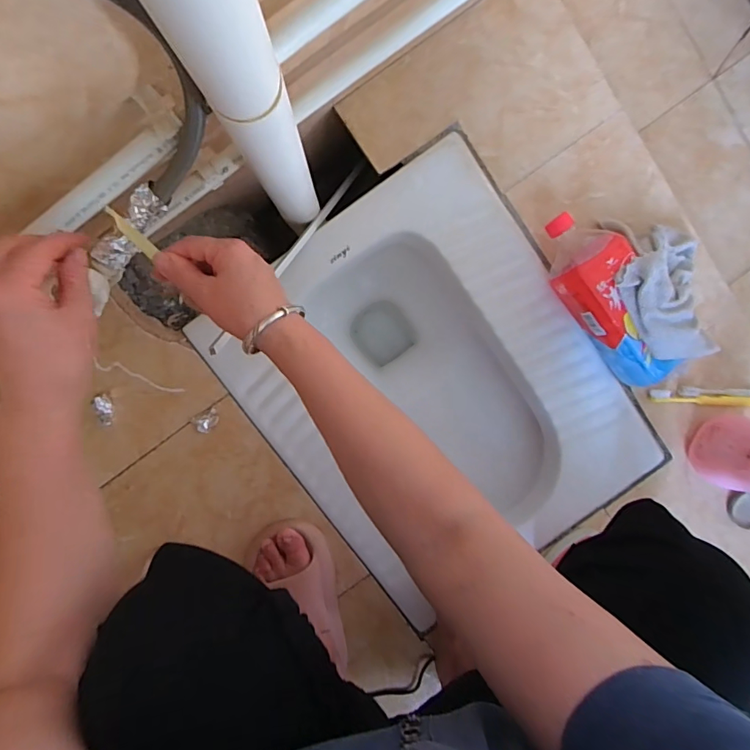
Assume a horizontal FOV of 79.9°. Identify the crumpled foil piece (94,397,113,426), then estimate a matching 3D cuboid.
[{"bbox_3d":[-0.323,0.043,0.538,0.015,0.016,0.035,-7,97,-3],"label":"crumpled foil piece"}]

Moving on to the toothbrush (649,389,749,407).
[{"bbox_3d":[0.441,0.033,0.579,0.169,0.009,0.017,4,96,-4],"label":"toothbrush"}]

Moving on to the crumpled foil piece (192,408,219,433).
[{"bbox_3d":[-0.206,0.057,0.548,0.030,0.004,0.024,-29,97,0],"label":"crumpled foil piece"}]

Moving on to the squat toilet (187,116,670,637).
[{"bbox_3d":[0.086,0.014,0.650,0.402,0.182,0.499,-38,97,1],"label":"squat toilet"}]

